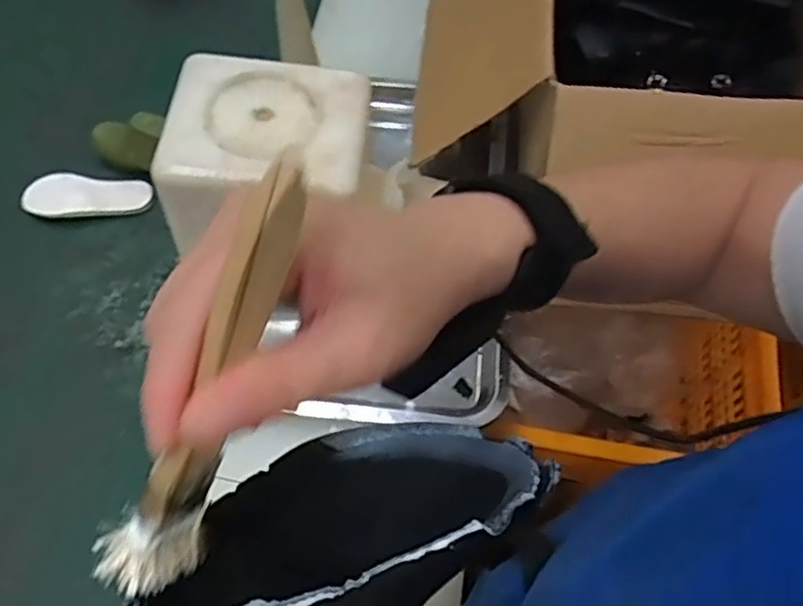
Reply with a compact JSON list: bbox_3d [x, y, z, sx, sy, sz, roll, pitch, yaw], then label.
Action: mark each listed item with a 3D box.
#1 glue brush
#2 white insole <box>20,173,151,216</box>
[{"bbox_3d":[-0.053,0.024,0.188,0.021,0.143,0.025,33,25,16],"label":"glue brush"},{"bbox_3d":[-0.334,-0.114,0.727,0.138,0.013,0.052,5,59,1],"label":"white insole"}]

